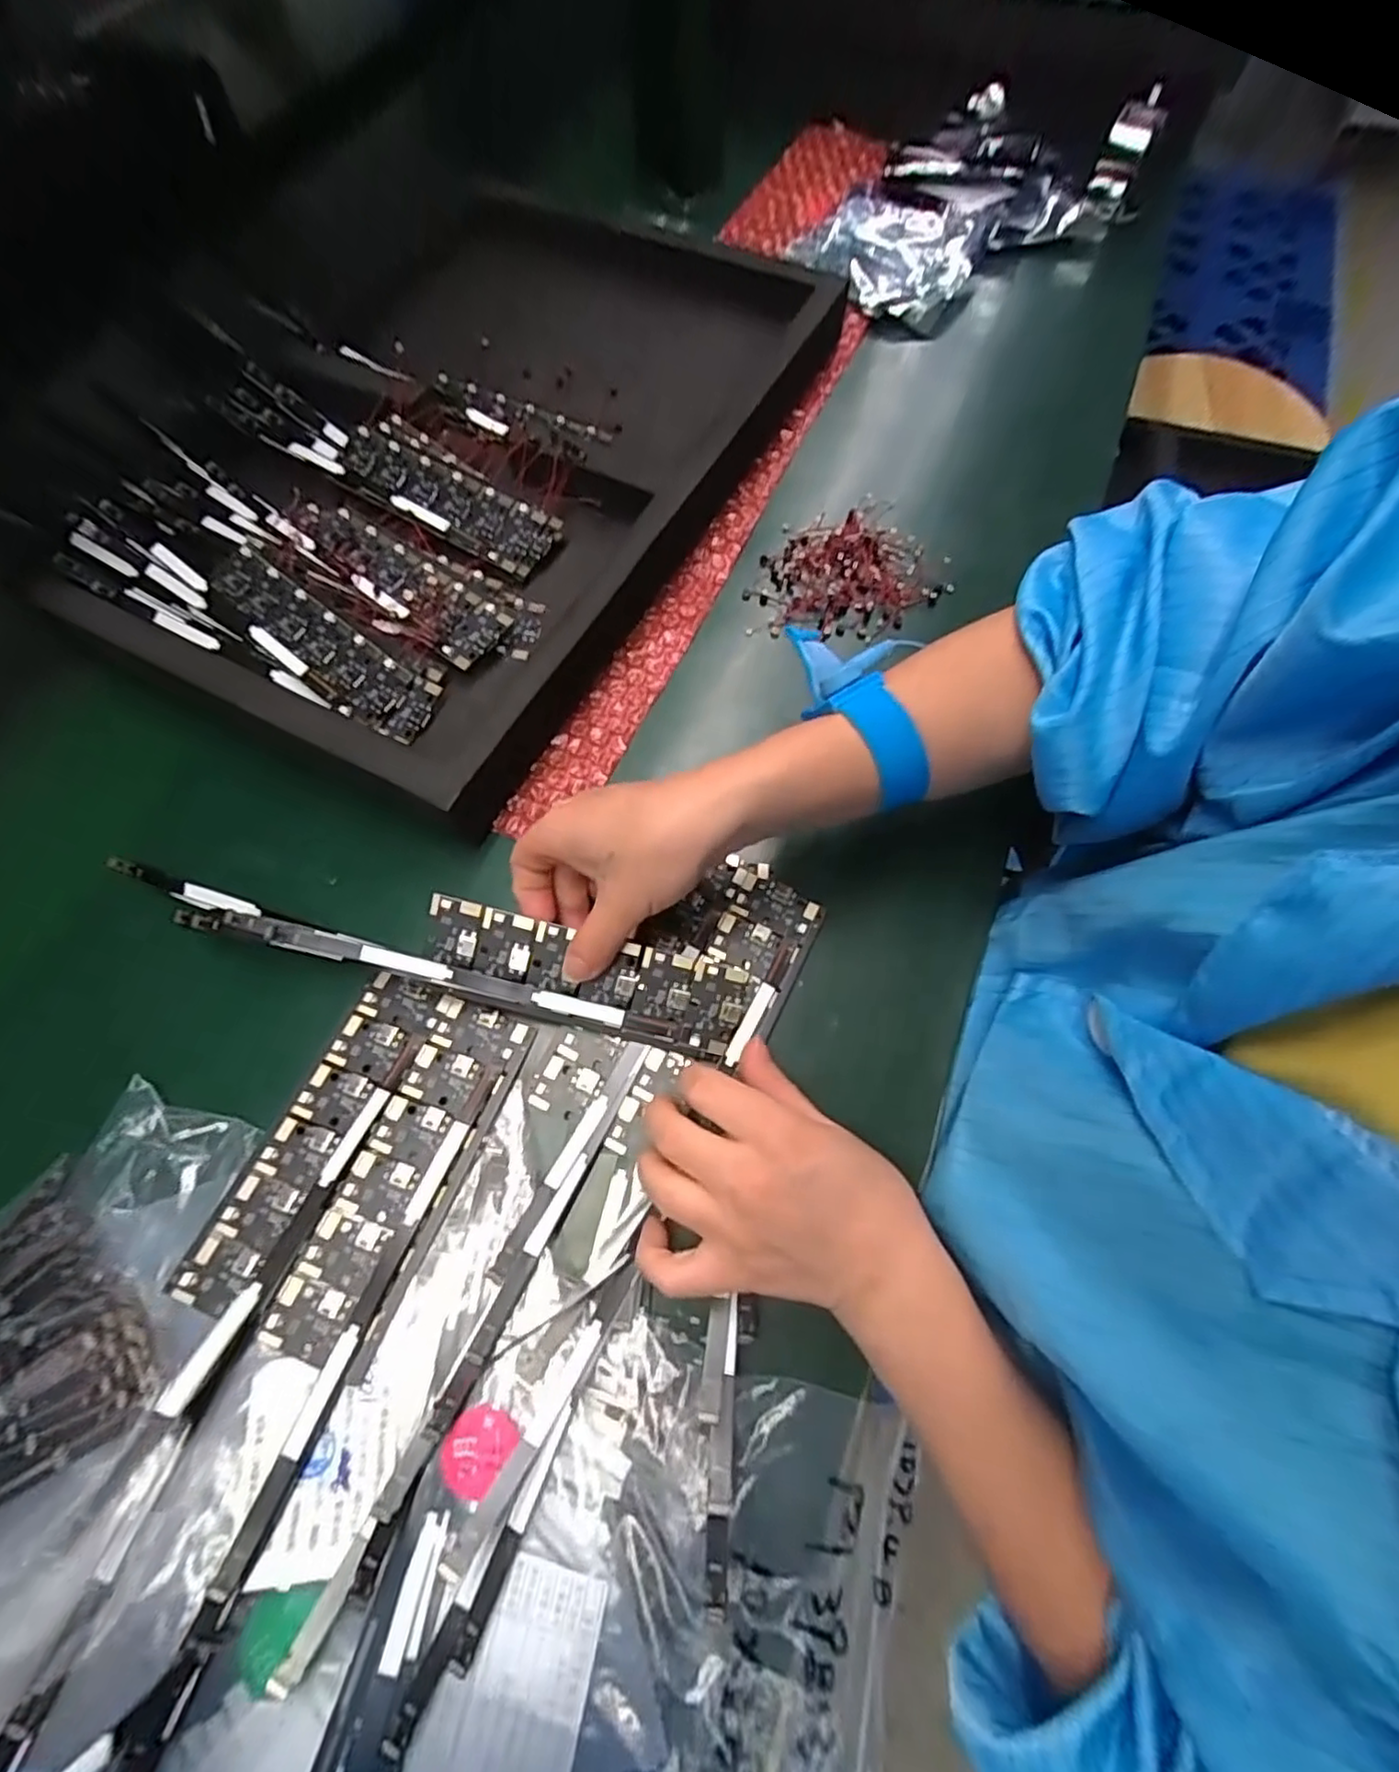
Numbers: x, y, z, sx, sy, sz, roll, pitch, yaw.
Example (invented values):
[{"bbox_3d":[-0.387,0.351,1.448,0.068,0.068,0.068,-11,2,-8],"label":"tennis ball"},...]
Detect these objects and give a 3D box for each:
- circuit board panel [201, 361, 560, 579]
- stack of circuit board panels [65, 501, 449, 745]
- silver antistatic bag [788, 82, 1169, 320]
[{"bbox_3d":[-0.172,-0.236,0.371,0.213,0.011,0.049,30,71,11],"label":"circuit board panel"},{"bbox_3d":[-0.222,-0.137,0.334,0.212,0.021,0.053,26,70,10],"label":"stack of circuit board panels"},{"bbox_3d":[0.198,-0.512,0.497,0.154,0.038,0.290,40,73,15],"label":"silver antistatic bag"}]

